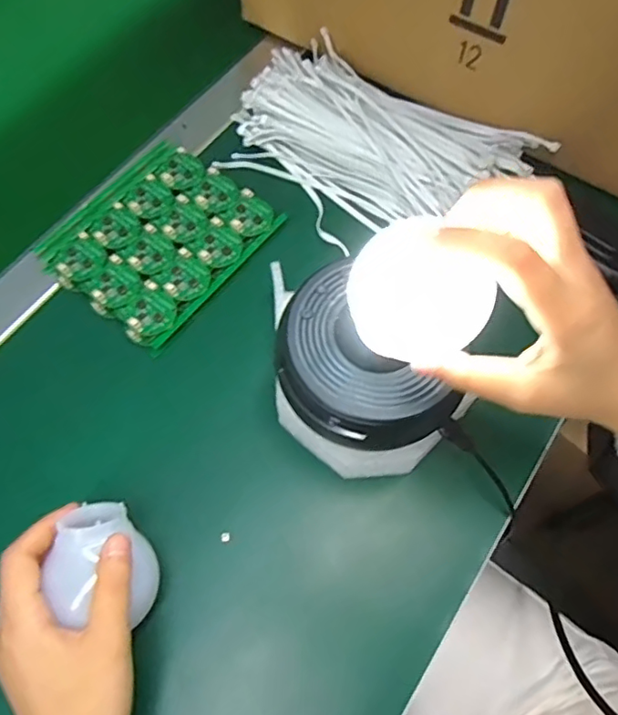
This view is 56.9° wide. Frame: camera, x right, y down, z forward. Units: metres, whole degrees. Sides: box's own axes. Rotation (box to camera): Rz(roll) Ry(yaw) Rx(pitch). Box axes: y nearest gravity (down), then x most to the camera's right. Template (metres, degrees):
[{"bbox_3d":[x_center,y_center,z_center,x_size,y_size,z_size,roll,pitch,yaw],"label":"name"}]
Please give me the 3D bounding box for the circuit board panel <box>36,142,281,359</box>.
[{"bbox_3d":[-0.115,-0.095,0.431,0.135,0.011,0.144,35,69,15],"label":"circuit board panel"}]

